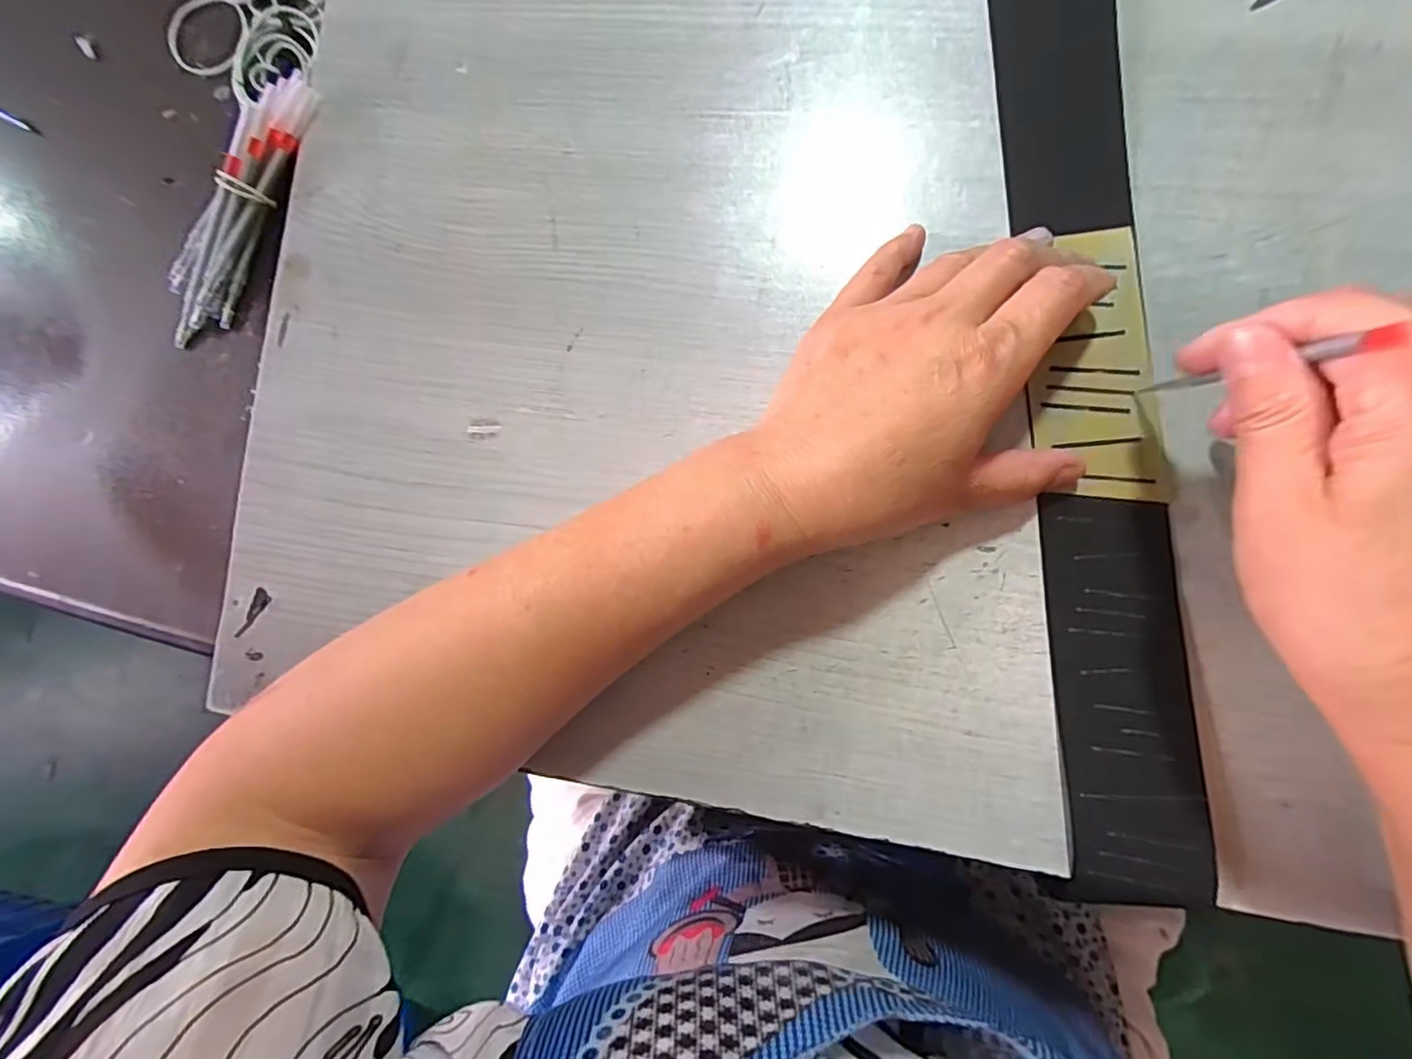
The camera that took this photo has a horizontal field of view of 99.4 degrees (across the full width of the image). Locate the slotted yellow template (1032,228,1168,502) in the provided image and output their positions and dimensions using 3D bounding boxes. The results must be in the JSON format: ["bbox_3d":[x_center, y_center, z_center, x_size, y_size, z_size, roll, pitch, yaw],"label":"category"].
[{"bbox_3d":[0.165,-0.070,0.253,0.050,0.004,0.114,0,85,7],"label":"slotted yellow template"}]

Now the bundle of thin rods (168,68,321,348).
[{"bbox_3d":[-0.233,-0.160,0.295,0.027,0.019,0.139,26,89,8],"label":"bundle of thin rods"}]

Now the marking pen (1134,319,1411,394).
[{"bbox_3d":[0.181,-0.053,0.188,0.007,0.124,0.007,40,96,0],"label":"marking pen"}]

